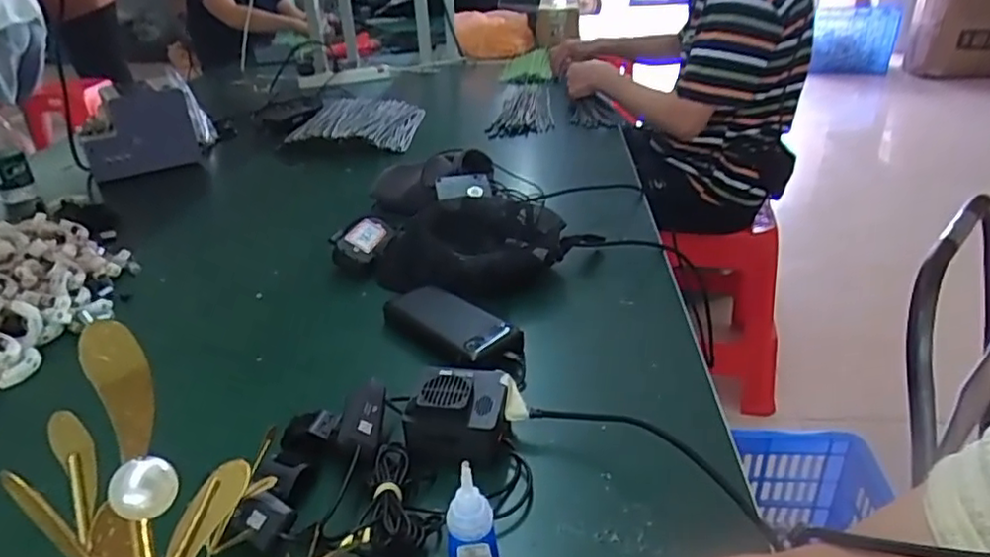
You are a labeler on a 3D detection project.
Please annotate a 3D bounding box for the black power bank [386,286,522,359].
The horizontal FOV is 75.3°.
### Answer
[{"bbox_3d":[-0.045,0.047,0.682,0.165,0.025,0.067,19,38,38],"label":"black power bank"}]

